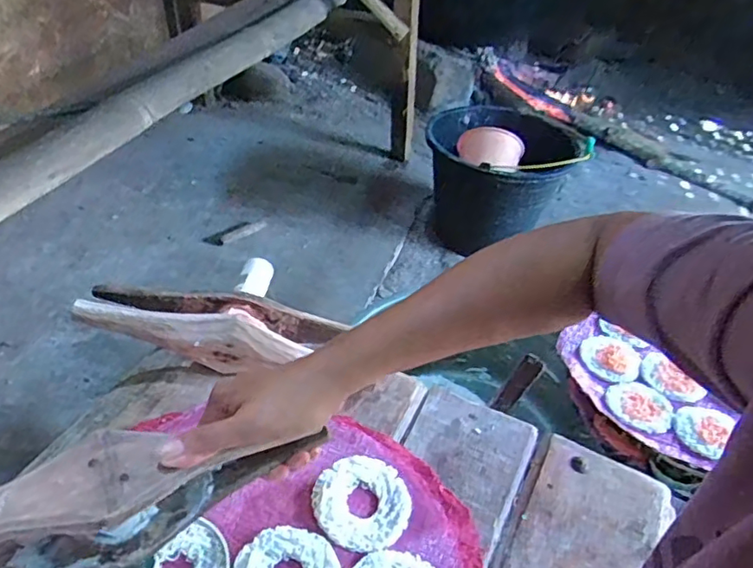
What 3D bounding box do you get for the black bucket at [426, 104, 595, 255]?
[{"bbox_3d":[0.259,-0.225,1.308,0.308,0.275,0.308,4,41,-3],"label":"black bucket"}]

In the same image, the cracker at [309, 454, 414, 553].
[{"bbox_3d":[-0.012,0.184,0.499,0.081,0.005,0.080,4,41,-3],"label":"cracker"}]

